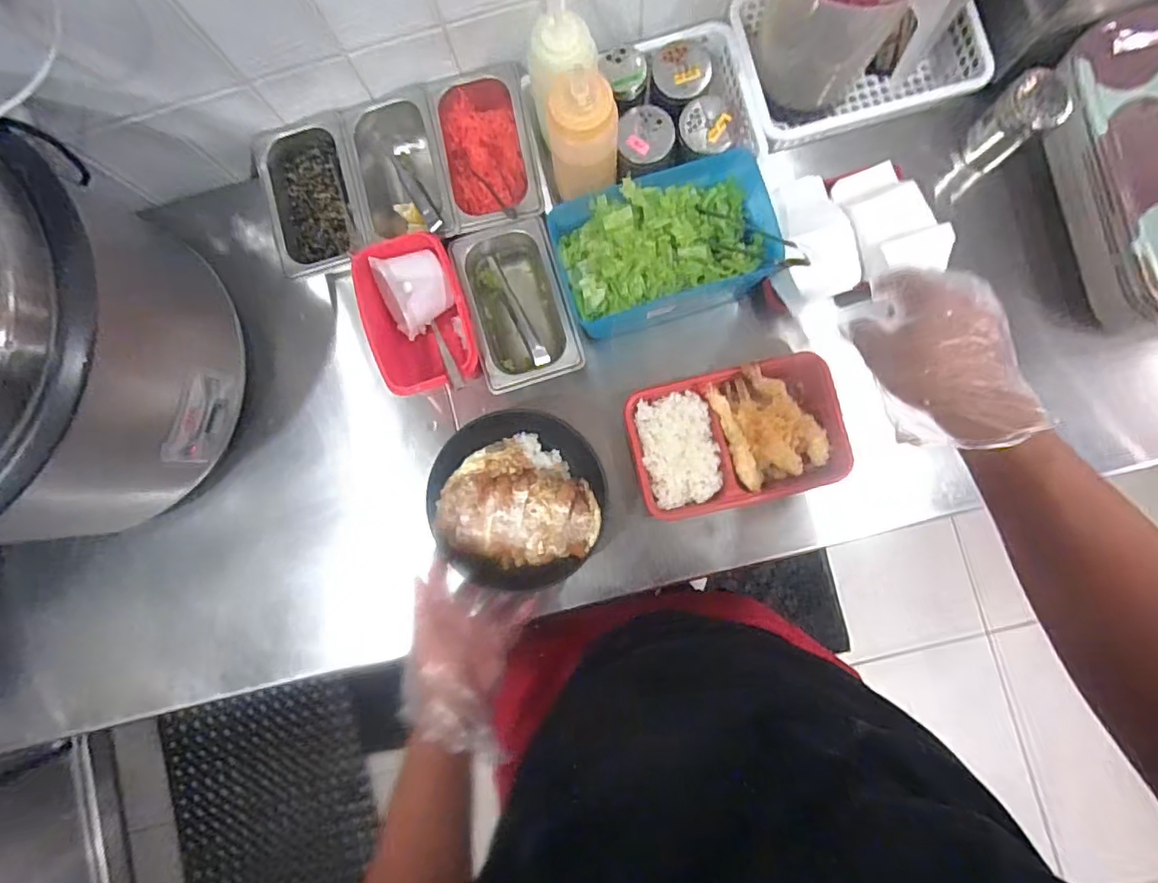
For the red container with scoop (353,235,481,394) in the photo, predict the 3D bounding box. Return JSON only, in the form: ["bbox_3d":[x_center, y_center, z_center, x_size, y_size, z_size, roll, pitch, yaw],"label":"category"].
[{"bbox_3d":[-0.167,-0.125,0.637,0.105,0.107,0.165,-20,84,1],"label":"red container with scoop"}]

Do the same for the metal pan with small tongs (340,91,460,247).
[{"bbox_3d":[-0.194,-0.288,0.652,0.104,0.081,0.169,-11,84,2],"label":"metal pan with small tongs"}]

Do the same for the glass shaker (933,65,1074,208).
[{"bbox_3d":[0.471,-0.341,0.669,0.066,0.164,0.062,0,85,3],"label":"glass shaker"}]

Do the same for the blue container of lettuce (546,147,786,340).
[{"bbox_3d":[0.088,-0.202,0.598,0.223,0.075,0.143,-18,84,2],"label":"blue container of lettuce"}]

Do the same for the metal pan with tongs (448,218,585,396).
[{"bbox_3d":[-0.065,-0.145,0.632,0.103,0.053,0.178,-16,84,2],"label":"metal pan with tongs"}]

